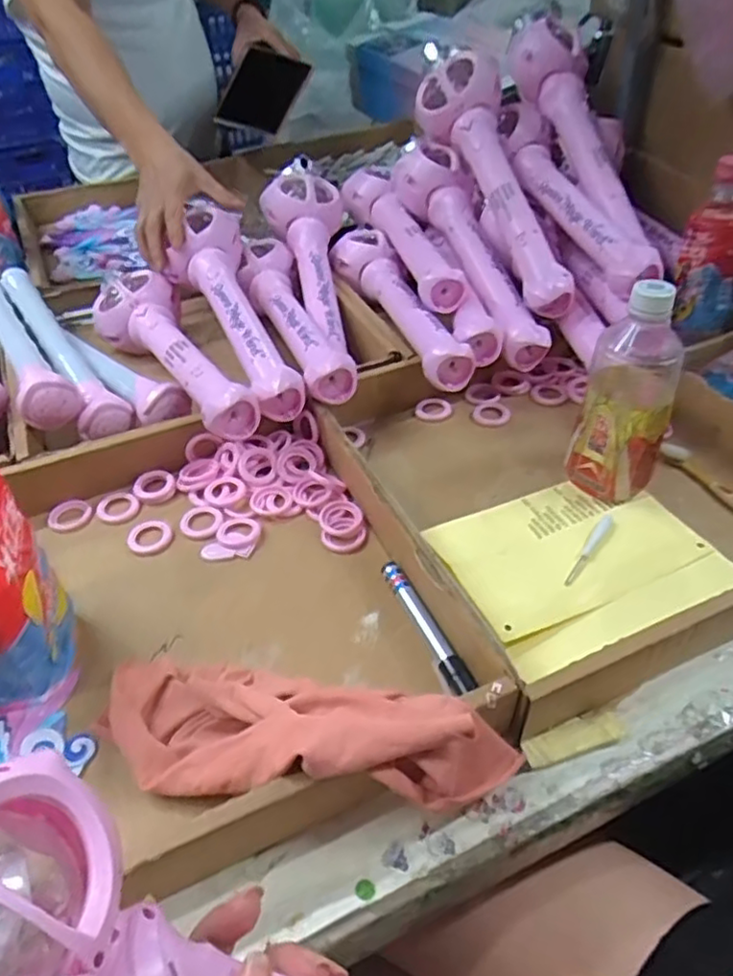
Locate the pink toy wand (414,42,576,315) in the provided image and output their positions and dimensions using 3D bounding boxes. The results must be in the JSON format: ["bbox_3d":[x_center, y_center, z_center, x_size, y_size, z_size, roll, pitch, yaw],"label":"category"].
[{"bbox_3d":[0.149,-0.348,0.747,0.081,0.084,0.353,-15,74,-15],"label":"pink toy wand"}]

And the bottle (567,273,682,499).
[{"bbox_3d":[0.220,-0.078,0.548,0.070,0.185,0.077,20,48,22],"label":"bottle"}]

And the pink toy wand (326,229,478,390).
[{"bbox_3d":[0.036,-0.211,0.743,0.063,0.049,0.330,-16,46,-14],"label":"pink toy wand"}]

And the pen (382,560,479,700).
[{"bbox_3d":[0.042,0.101,0.490,0.015,0.017,0.126,-20,47,-17],"label":"pen"}]

